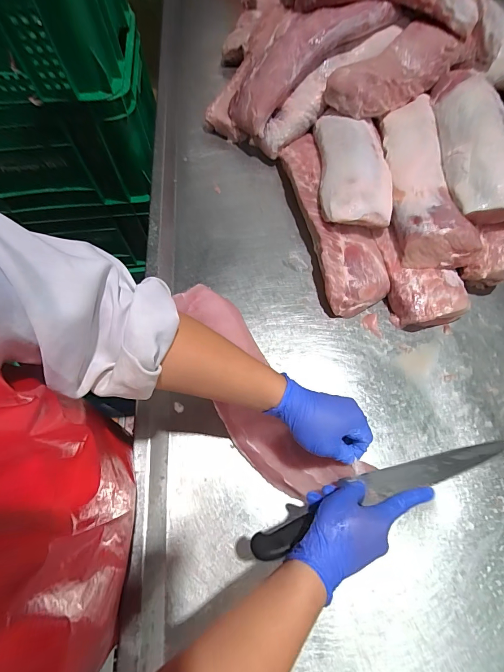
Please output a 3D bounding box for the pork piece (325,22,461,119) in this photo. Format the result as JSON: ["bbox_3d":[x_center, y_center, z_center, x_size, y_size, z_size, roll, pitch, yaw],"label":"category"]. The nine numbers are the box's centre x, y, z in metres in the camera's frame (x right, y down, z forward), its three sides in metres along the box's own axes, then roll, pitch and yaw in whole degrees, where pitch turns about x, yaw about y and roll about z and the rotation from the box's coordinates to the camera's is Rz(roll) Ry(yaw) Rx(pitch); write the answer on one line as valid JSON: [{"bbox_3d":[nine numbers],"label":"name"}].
[{"bbox_3d":[0.312,-0.580,0.745,0.143,0.066,0.326,41,72,18],"label":"pork piece"}]

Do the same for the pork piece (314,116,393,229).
[{"bbox_3d":[0.200,-0.347,0.676,0.130,0.048,0.315,3,65,2],"label":"pork piece"}]

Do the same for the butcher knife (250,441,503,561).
[{"bbox_3d":[0.162,0.185,0.415,0.342,0.027,0.041,-17,65,-13],"label":"butcher knife"}]

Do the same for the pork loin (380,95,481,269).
[{"bbox_3d":[0.330,-0.332,0.673,0.140,0.064,0.441,-2,65,0],"label":"pork loin"}]

